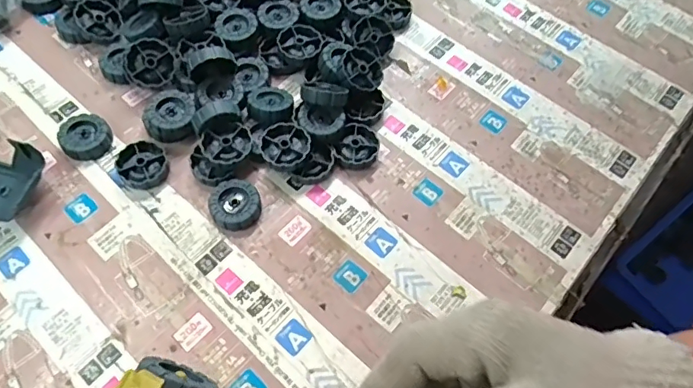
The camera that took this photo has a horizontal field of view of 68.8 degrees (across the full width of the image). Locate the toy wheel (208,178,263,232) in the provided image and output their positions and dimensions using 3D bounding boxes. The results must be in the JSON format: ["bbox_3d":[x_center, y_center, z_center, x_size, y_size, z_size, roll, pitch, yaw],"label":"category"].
[{"bbox_3d":[-0.085,0.009,0.390,0.037,0.013,0.041,-35,70,-16],"label":"toy wheel"}]

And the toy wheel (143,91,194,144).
[{"bbox_3d":[-0.143,-0.062,0.412,0.040,0.024,0.036,-6,65,-4],"label":"toy wheel"}]

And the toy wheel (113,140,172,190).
[{"bbox_3d":[-0.159,-0.022,0.399,0.039,0.012,0.038,1,65,-1],"label":"toy wheel"}]

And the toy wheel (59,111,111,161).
[{"bbox_3d":[-0.211,-0.047,0.410,0.036,0.014,0.041,-33,70,-16],"label":"toy wheel"}]

